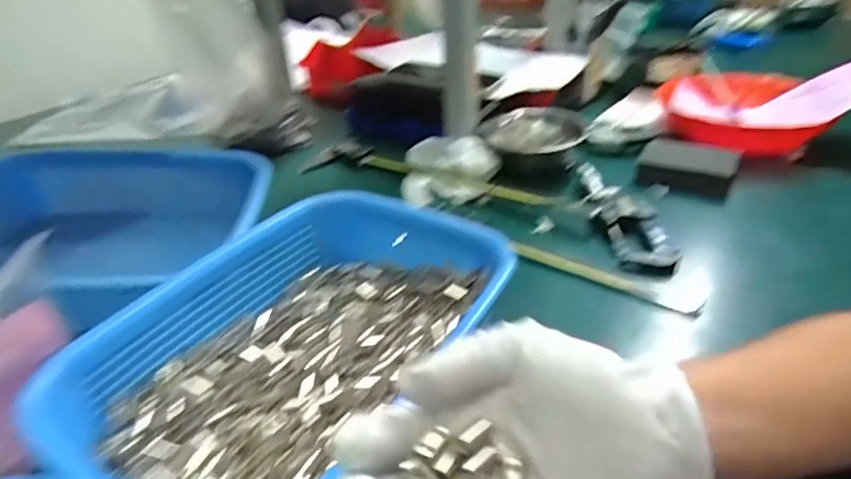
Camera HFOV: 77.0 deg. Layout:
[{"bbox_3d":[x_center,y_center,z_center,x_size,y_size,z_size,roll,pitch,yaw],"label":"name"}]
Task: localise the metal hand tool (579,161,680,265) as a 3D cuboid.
[{"bbox_3d":[0.201,-0.029,0.551,0.059,0.031,0.177,-2,32,3],"label":"metal hand tool"}]

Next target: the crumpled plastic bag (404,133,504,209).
[{"bbox_3d":[0.031,-0.083,0.647,0.115,0.052,0.106,0,32,6],"label":"crumpled plastic bag"}]

